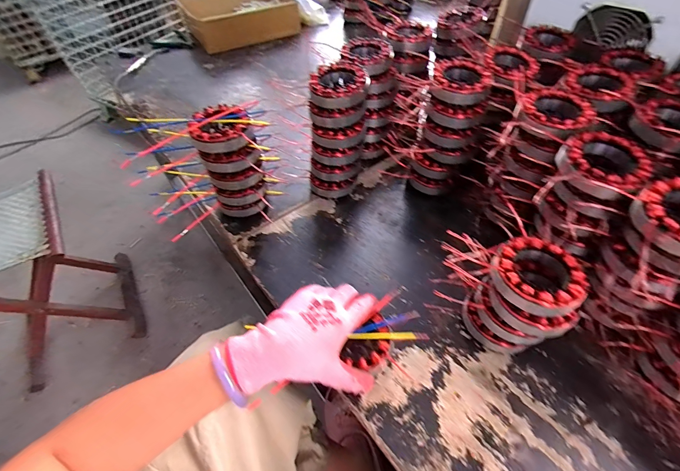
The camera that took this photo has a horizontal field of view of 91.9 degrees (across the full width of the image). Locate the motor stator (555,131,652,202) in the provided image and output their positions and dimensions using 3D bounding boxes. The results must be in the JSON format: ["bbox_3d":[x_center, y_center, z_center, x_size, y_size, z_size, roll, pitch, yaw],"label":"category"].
[{"bbox_3d":[0.292,-0.079,0.370,0.083,0.031,0.086,19,54,17],"label":"motor stator"}]

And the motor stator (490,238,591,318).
[{"bbox_3d":[0.212,0.044,0.352,0.082,0.031,0.086,-31,56,-21],"label":"motor stator"}]

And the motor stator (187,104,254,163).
[{"bbox_3d":[-0.168,-0.149,0.475,0.082,0.045,0.088,-15,52,-9],"label":"motor stator"}]

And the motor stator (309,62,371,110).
[{"bbox_3d":[0.001,-0.222,0.489,0.083,0.036,0.083,4,51,6],"label":"motor stator"}]

